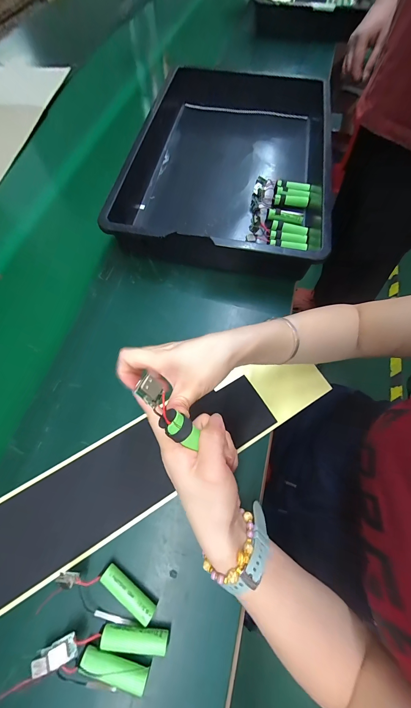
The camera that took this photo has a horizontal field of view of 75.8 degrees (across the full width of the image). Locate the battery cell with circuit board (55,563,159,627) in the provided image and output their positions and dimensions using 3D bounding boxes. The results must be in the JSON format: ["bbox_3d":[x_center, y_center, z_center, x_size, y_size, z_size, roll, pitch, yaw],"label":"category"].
[{"bbox_3d":[-0.101,0.246,0.281,0.103,0.026,0.029,18,68,10],"label":"battery cell with circuit board"}]

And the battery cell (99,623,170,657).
[{"bbox_3d":[-0.070,0.286,0.266,0.065,0.021,0.018,4,67,5],"label":"battery cell"}]

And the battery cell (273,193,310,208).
[{"bbox_3d":[0.167,-0.301,0.517,0.068,0.014,0.021,2,66,4],"label":"battery cell"}]

